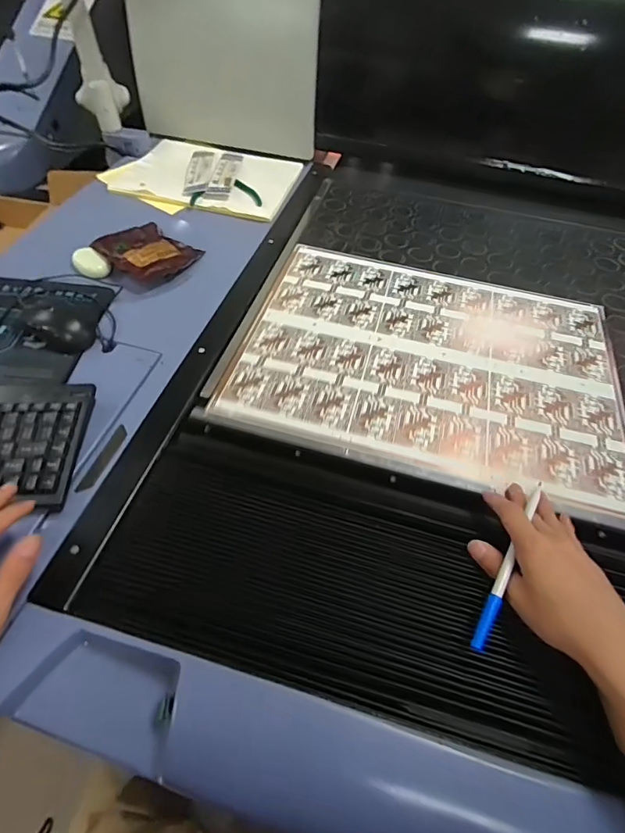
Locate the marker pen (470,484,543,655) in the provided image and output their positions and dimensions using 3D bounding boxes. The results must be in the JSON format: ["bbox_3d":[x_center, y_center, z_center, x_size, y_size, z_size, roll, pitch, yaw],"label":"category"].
[{"bbox_3d":[0.180,0.126,0.394,0.011,0.014,0.177,29,58,17],"label":"marker pen"}]

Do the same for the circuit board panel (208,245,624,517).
[{"bbox_3d":[0.163,-0.086,0.595,0.485,0.014,0.370,15,54,7],"label":"circuit board panel"}]

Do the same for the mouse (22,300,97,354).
[{"bbox_3d":[-0.326,-0.120,0.566,0.093,0.032,0.058,27,56,15],"label":"mouse"}]

